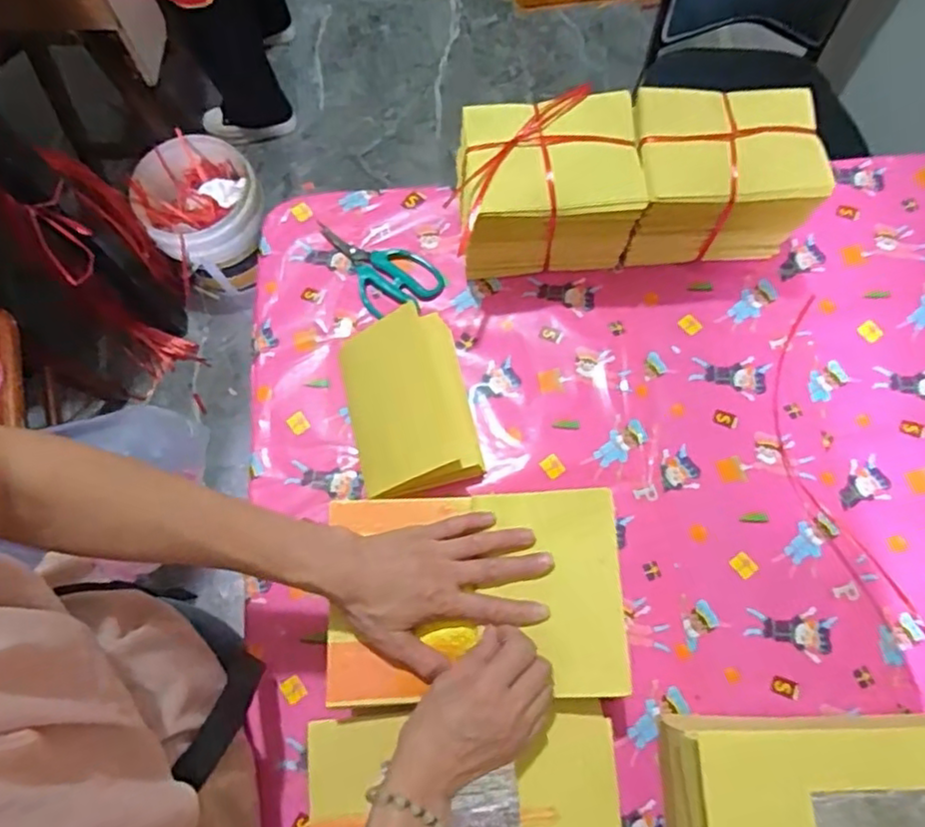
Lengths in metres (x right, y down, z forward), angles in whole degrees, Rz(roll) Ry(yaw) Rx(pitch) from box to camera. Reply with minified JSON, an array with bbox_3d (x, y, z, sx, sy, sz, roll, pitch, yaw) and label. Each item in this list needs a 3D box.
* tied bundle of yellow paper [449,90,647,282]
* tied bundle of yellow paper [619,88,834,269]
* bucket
[{"bbox_3d":[0.079,-0.220,0.644,0.175,0.127,0.130,-11,72,-2],"label":"tied bundle of yellow paper"},{"bbox_3d":[0.248,-0.228,0.643,0.161,0.136,0.117,-1,72,1],"label":"tied bundle of yellow paper"},{"bbox_3d":[-0.566,-0.420,1.462,0.261,0.311,0.245,0,72,1],"label":"bucket"}]

